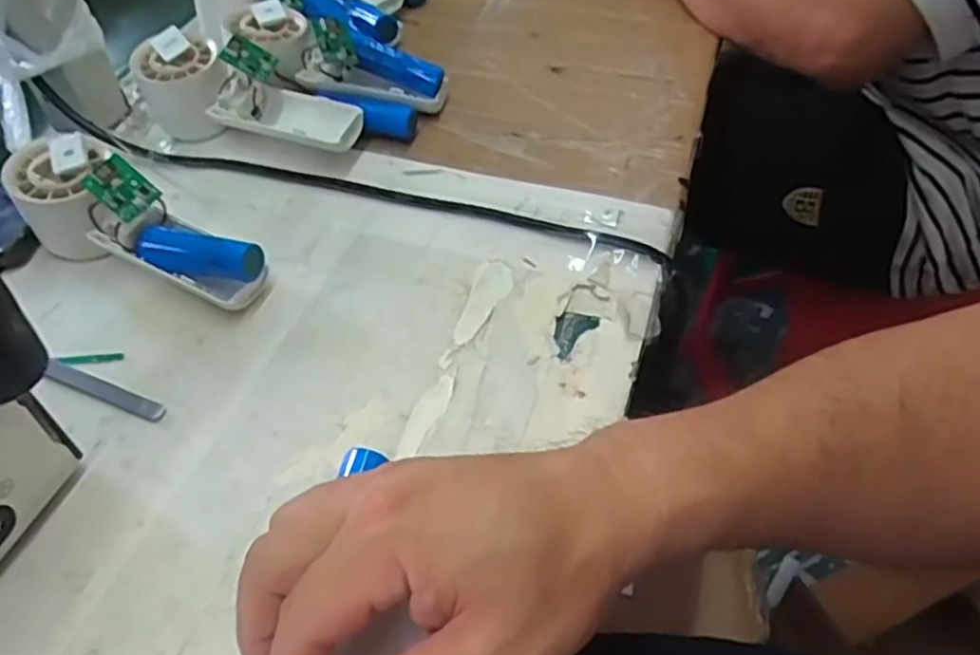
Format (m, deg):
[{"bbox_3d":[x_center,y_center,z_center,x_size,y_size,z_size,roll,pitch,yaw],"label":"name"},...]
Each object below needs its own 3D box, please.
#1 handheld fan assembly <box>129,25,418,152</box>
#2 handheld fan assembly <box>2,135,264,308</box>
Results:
[{"bbox_3d":[-0.147,-0.156,0.497,0.186,0.062,0.056,11,51,9],"label":"handheld fan assembly"},{"bbox_3d":[-0.202,-0.058,0.420,0.156,0.058,0.052,24,54,19],"label":"handheld fan assembly"}]

